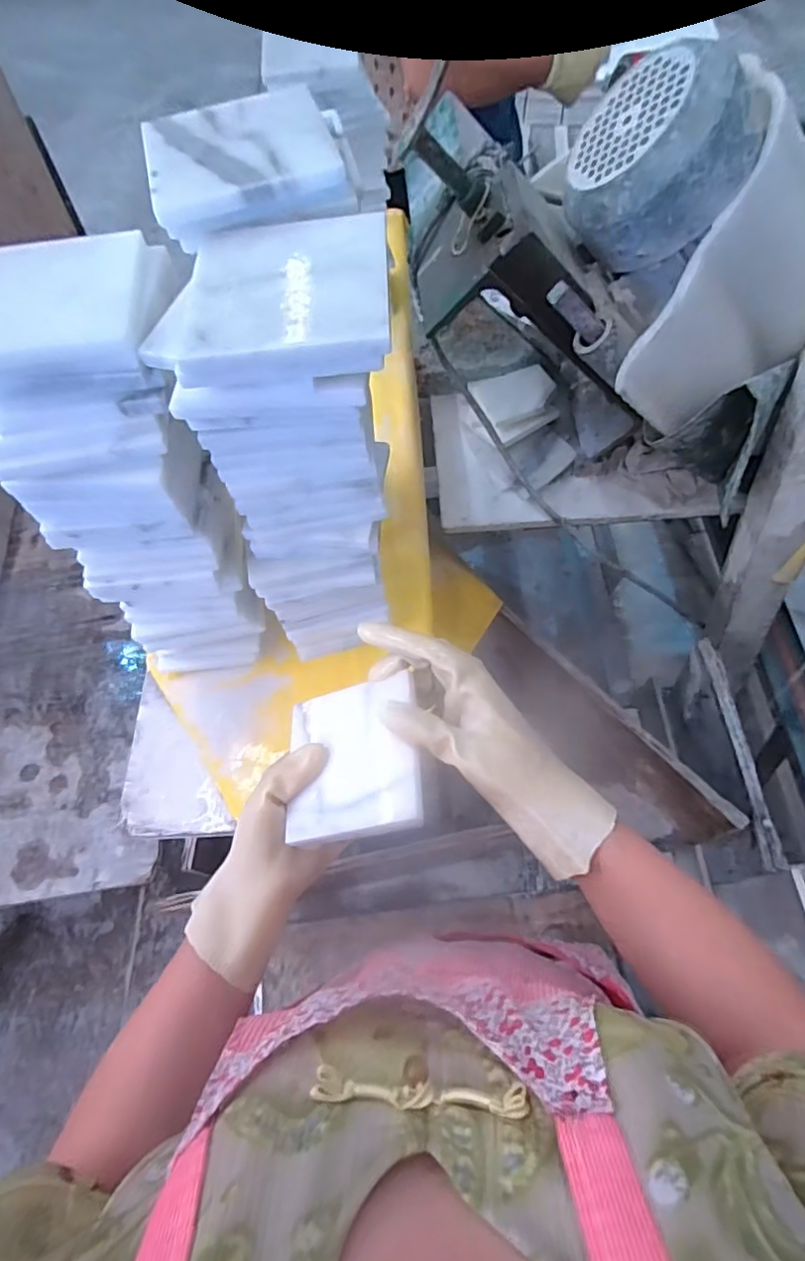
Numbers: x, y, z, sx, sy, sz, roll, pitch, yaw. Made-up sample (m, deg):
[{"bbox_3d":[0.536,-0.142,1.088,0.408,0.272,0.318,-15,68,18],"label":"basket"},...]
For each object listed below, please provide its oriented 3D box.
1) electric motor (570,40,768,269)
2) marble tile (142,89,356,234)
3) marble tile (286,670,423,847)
[{"bbox_3d":[0.236,-0.405,0.501,0.144,0.118,0.133,-1,77,49],"label":"electric motor"},{"bbox_3d":[-0.090,-0.263,0.313,0.099,0.015,0.105,-17,63,-6],"label":"marble tile"},{"bbox_3d":[-0.035,0.087,0.385,0.097,0.010,0.102,-18,60,21],"label":"marble tile"}]

